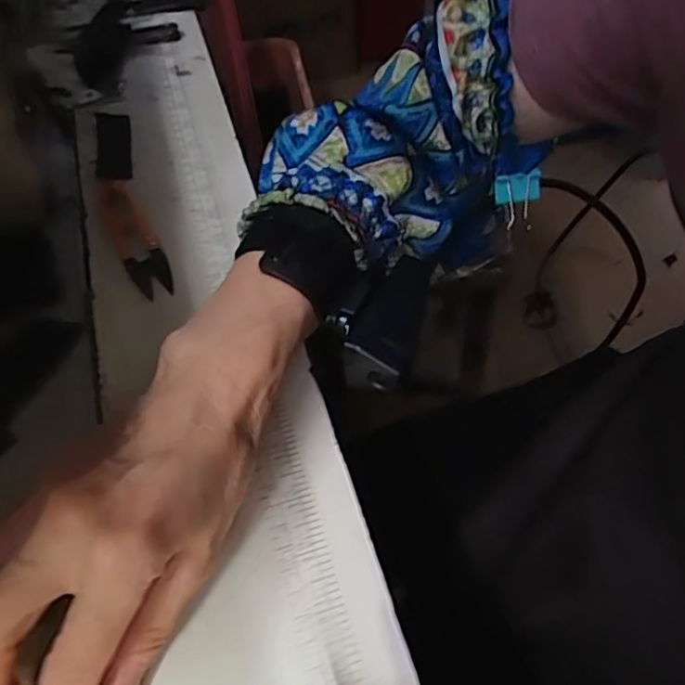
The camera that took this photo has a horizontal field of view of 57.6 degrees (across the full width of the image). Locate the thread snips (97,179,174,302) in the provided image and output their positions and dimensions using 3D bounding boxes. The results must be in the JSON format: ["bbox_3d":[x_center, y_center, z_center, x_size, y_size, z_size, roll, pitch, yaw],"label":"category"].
[{"bbox_3d":[-0.132,-0.068,0.388,0.023,0.008,0.107,-25,58,-18],"label":"thread snips"}]

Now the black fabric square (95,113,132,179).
[{"bbox_3d":[-0.164,-0.141,0.445,0.024,0.004,0.084,-9,53,-12],"label":"black fabric square"}]

